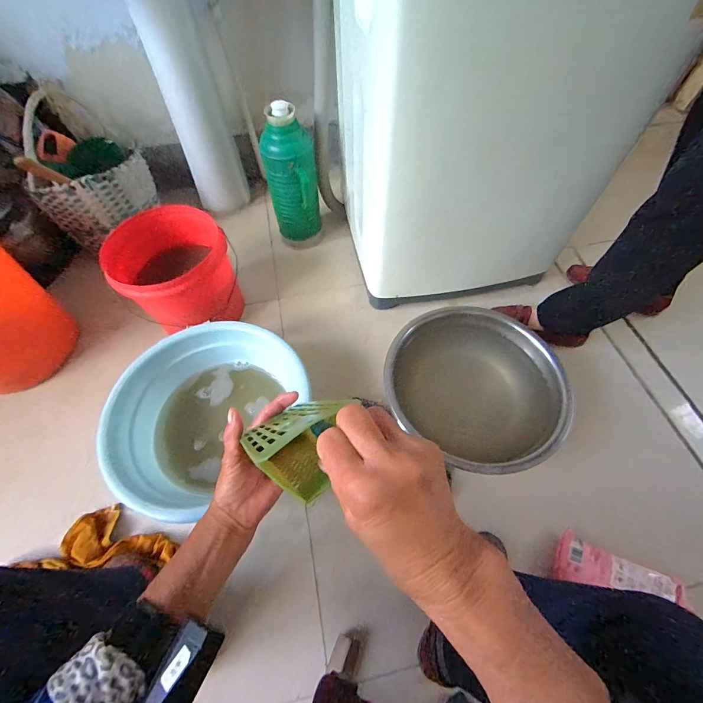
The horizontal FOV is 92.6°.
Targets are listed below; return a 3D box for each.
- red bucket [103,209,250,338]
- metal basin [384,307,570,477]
[{"bbox_3d":[-0.394,-0.172,0.784,0.224,0.206,0.227,0,60,0],"label":"red bucket"},{"bbox_3d":[0.254,0.079,0.718,0.311,0.147,0.338,0,60,0],"label":"metal basin"}]

